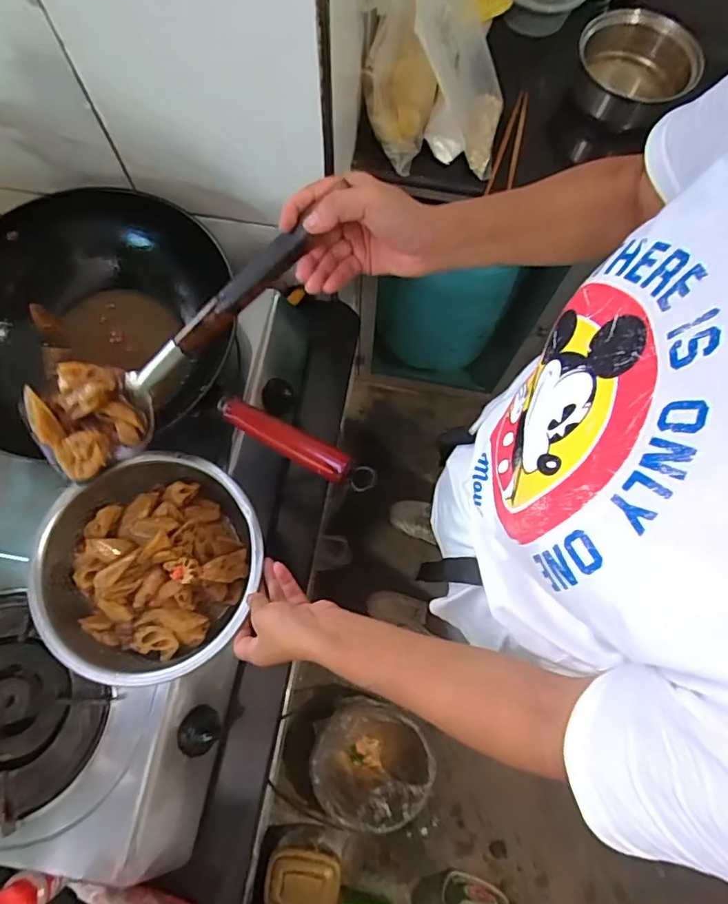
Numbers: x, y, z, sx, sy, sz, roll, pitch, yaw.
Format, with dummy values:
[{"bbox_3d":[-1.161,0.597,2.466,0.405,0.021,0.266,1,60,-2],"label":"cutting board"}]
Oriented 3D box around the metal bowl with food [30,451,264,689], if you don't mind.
[{"bbox_3d":[-0.224,0.119,0.581,0.222,0.075,0.229,0,73,-2],"label":"metal bowl with food"}]

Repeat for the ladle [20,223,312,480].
[{"bbox_3d":[-0.166,-0.089,0.467,0.294,0.052,0.093,-35,76,12],"label":"ladle"}]

